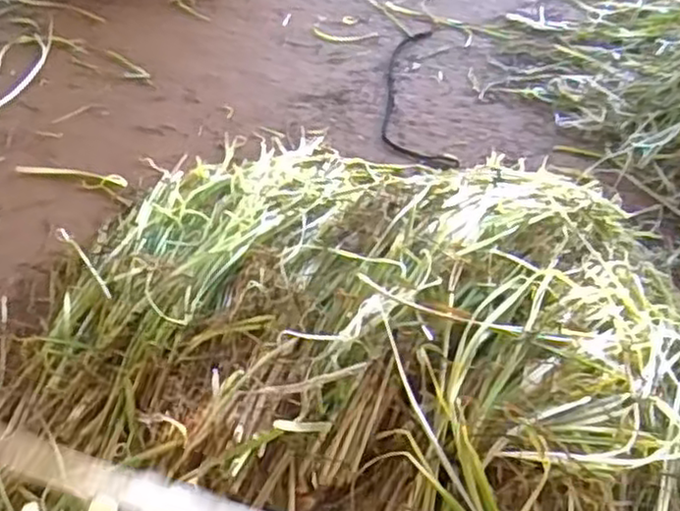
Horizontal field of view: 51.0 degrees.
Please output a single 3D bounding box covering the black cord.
[{"bbox_3d":[0.144,-0.335,1.441,0.130,0.012,0.500,1,45,-1],"label":"black cord"}]

